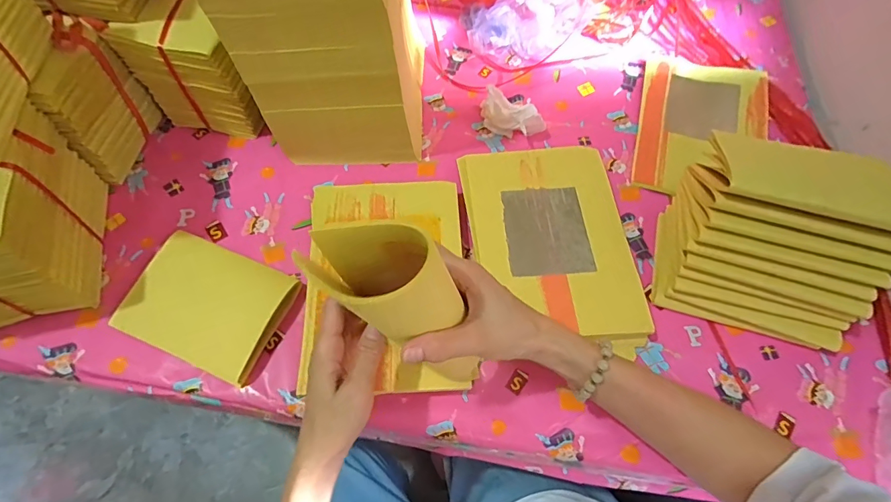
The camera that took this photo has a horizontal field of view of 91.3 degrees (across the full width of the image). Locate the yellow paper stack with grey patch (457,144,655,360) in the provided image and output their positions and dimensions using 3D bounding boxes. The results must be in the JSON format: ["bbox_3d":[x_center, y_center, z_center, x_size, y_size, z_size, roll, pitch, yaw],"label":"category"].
[{"bbox_3d":[0.113,-0.010,0.483,0.165,0.033,0.237,-6,62,-2],"label":"yellow paper stack with grey patch"}]

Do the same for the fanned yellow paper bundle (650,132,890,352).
[{"bbox_3d":[0.323,-0.011,0.427,0.174,0.135,0.148,19,64,11],"label":"fanned yellow paper bundle"}]

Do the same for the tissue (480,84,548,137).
[{"bbox_3d":[0.083,-0.177,0.565,0.047,0.043,0.092,-41,69,-18],"label":"tissue"}]

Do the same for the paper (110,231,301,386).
[{"bbox_3d":[-0.249,0.054,0.458,0.160,0.018,0.118,19,64,11],"label":"paper"}]

